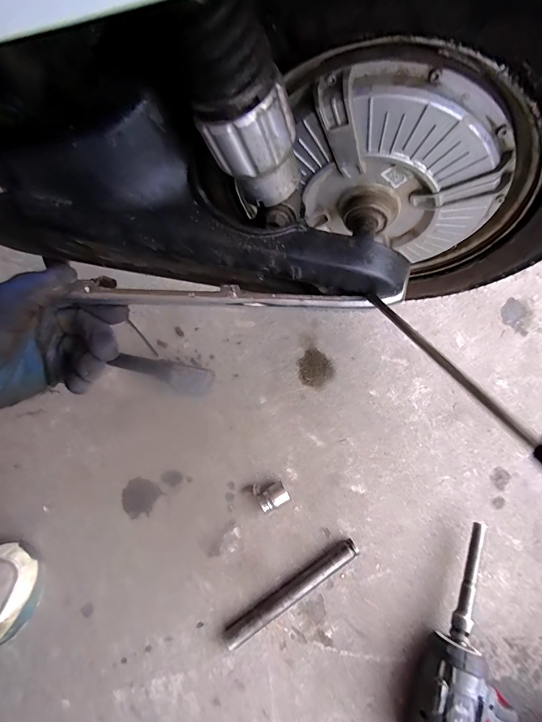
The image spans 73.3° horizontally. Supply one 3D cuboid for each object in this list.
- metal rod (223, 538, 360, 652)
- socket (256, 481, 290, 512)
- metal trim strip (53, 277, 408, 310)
[{"bbox_3d":[0.027,0.290,0.455,0.192,0.019,0.026,-33,74,-9],"label":"metal rod"},{"bbox_3d":[0.003,0.178,0.476,0.039,0.021,0.025,-30,74,-8],"label":"socket"},{"bbox_3d":[-0.019,-0.047,0.267,0.234,0.017,0.013,2,72,-3],"label":"metal trim strip"}]

